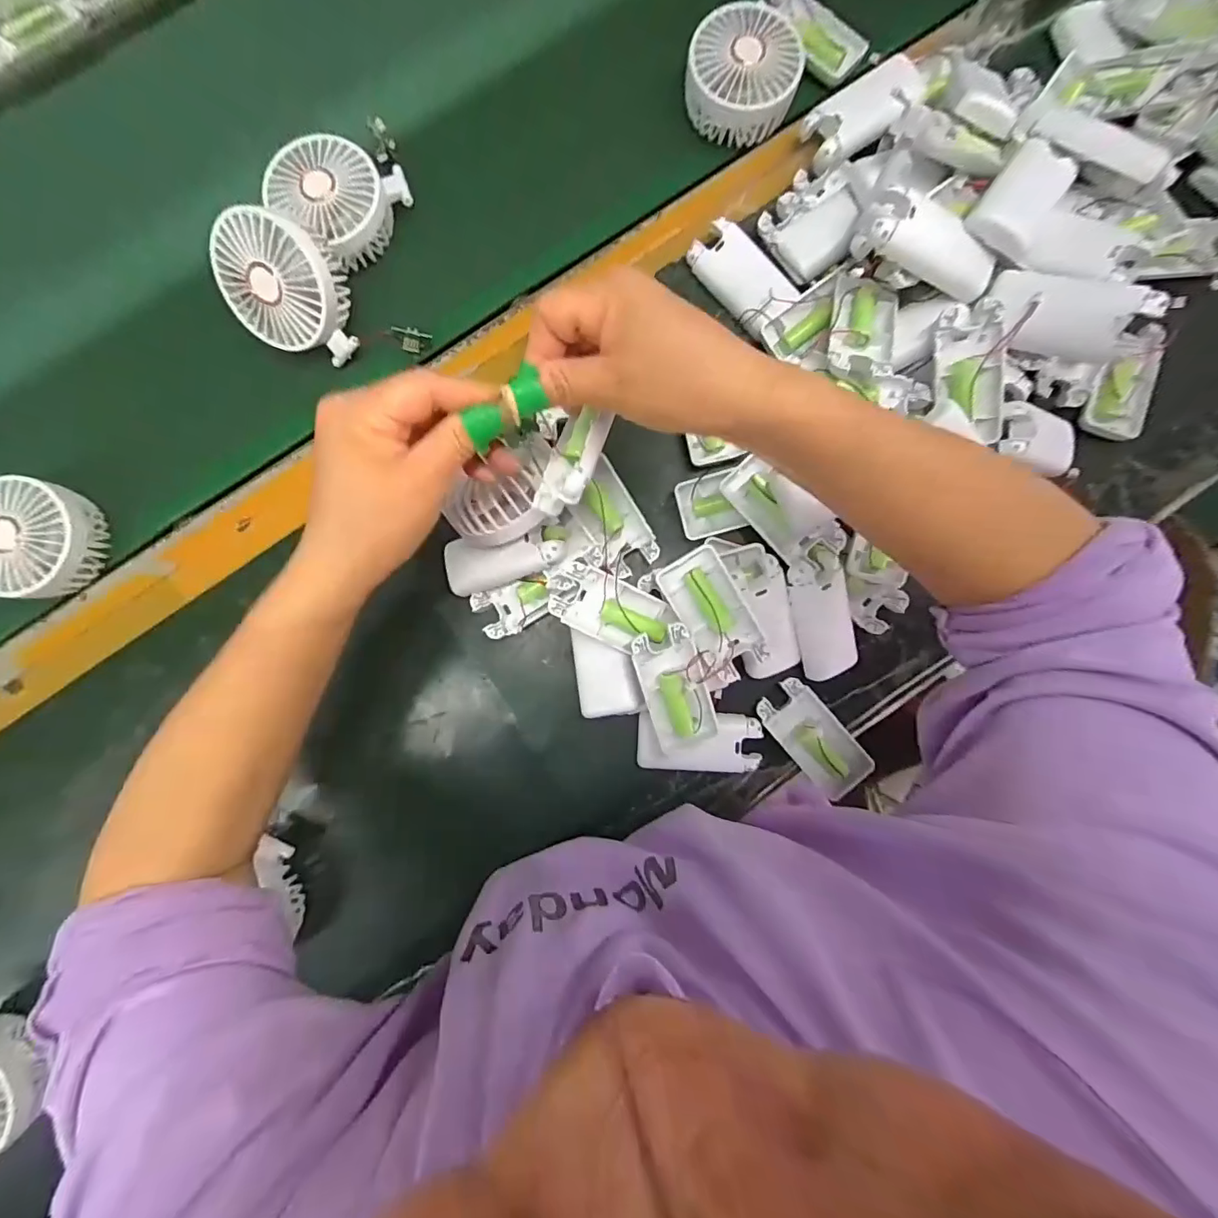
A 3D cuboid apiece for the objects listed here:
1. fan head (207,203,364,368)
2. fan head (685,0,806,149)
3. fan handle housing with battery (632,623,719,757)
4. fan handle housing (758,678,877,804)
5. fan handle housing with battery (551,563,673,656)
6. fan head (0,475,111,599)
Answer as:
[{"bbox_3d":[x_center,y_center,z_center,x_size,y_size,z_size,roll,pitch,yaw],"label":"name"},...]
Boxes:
[{"bbox_3d":[-0.242,-0.245,0.390,0.089,0.040,0.090,12,128,1],"label":"fan head"},{"bbox_3d":[0.105,-0.422,0.409,0.085,0.040,0.076,11,86,0],"label":"fan head"},{"bbox_3d":[0.047,0.058,0.369,0.045,0.020,0.091,-17,100,7],"label":"fan handle housing with battery"},{"bbox_3d":[0.162,0.101,0.406,0.044,0.019,0.094,-41,88,-3],"label":"fan handle housing"},{"bbox_3d":[0.003,0.002,0.374,0.082,0.026,0.045,23,86,1],"label":"fan handle housing with battery"},{"bbox_3d":[-0.444,-0.052,0.395,0.084,0.040,0.087,4,86,0],"label":"fan head"}]

